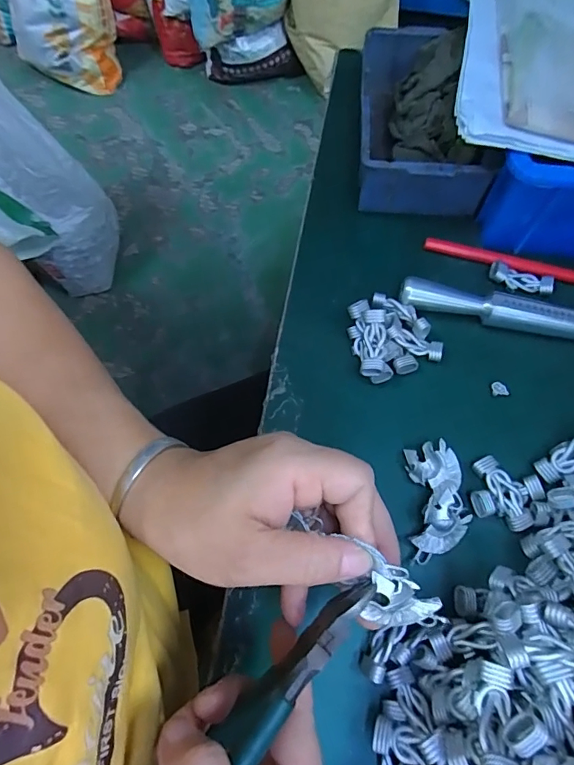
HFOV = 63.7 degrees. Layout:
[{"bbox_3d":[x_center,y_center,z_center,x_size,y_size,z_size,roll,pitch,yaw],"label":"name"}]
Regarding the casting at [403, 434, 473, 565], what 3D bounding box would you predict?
[{"bbox_3d":[0.089,0.070,0.277,0.034,0.014,0.066,-5,68,-2],"label":"casting"}]

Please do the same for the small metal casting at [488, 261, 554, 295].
[{"bbox_3d":[0.168,-0.074,0.333,0.044,0.010,0.016,21,69,9],"label":"small metal casting"}]

